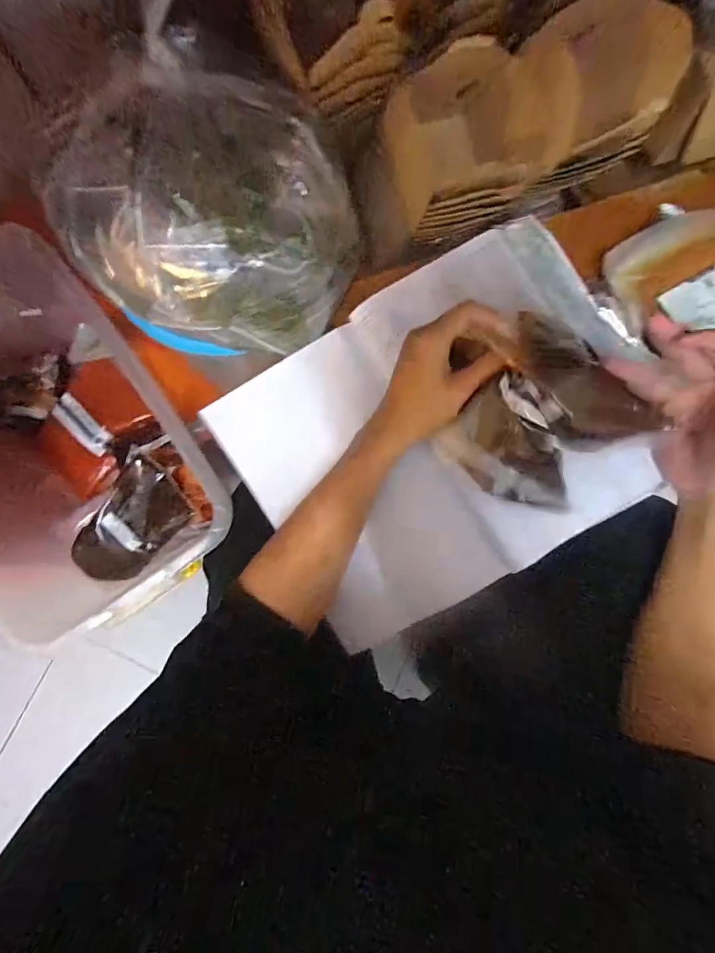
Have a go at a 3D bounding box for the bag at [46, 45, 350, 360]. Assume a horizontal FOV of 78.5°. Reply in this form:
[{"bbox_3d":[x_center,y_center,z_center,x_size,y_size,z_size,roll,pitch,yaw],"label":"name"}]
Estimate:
[{"bbox_3d":[-0.132,-0.229,0.390,0.250,0.131,0.187,7,79,1],"label":"bag"}]

